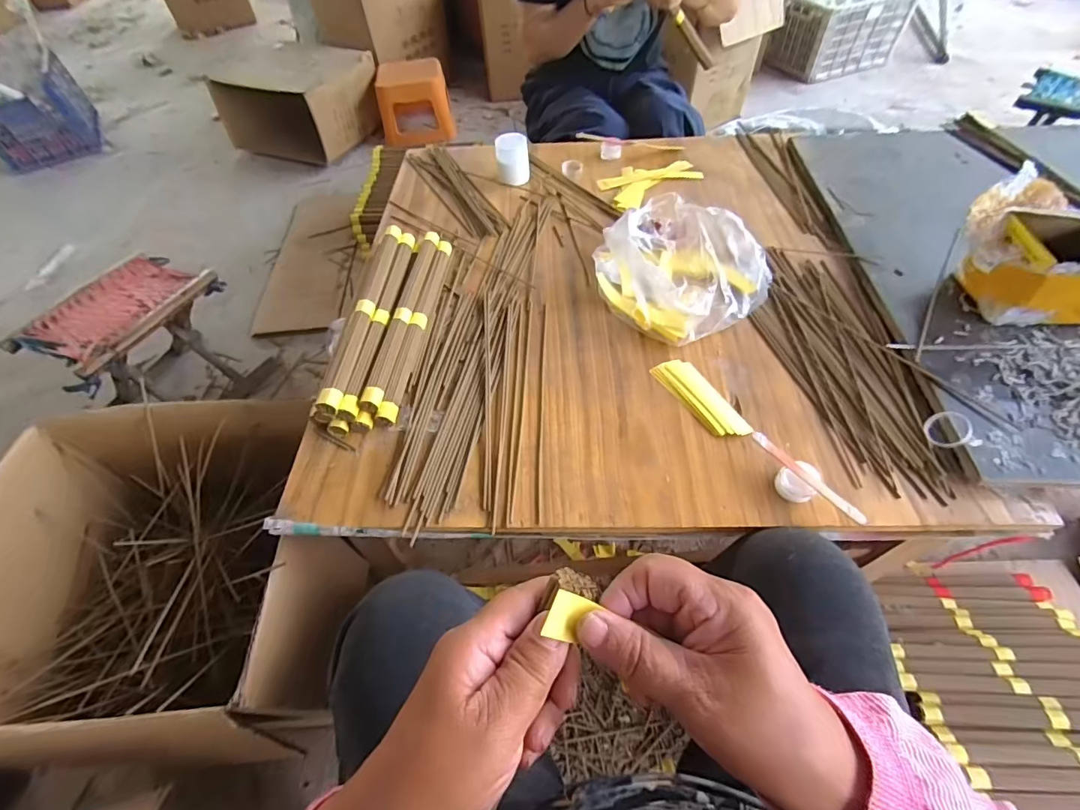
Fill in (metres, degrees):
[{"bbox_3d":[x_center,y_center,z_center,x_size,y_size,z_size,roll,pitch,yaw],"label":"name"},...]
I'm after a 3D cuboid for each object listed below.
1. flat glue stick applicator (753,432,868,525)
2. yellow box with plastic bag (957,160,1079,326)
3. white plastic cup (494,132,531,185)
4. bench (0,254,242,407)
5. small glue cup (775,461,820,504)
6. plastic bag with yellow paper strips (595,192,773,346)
[{"bbox_3d":[0.261,0.069,0.459,0.012,0.007,0.121,-31,59,-18],"label":"flat glue stick applicator"},{"bbox_3d":[0.608,-0.188,0.555,0.157,0.119,0.165,-2,55,1],"label":"yellow box with plastic bag"},{"bbox_3d":[-0.048,-0.430,0.816,0.056,0.063,0.055,-1,55,2],"label":"white plastic cup"},{"bbox_3d":[-0.863,-0.130,1.046,0.259,0.261,0.331,19,58,15],"label":"bench"},{"bbox_3d":[0.263,0.077,0.471,0.041,0.025,0.036,-26,58,-15],"label":"small glue cup"},{"bbox_3d":[0.189,-0.199,0.628,0.214,0.087,0.213,-32,59,-18],"label":"plastic bag with yellow paper strips"}]

